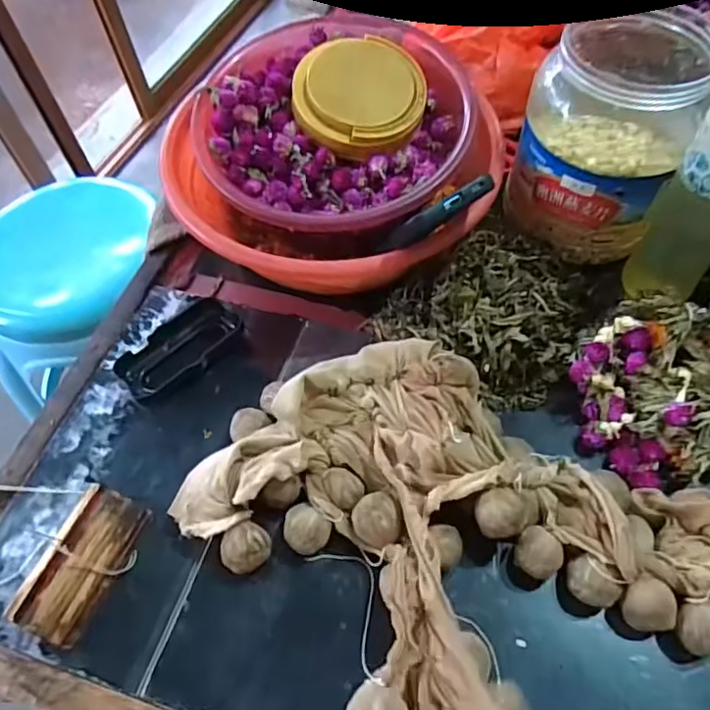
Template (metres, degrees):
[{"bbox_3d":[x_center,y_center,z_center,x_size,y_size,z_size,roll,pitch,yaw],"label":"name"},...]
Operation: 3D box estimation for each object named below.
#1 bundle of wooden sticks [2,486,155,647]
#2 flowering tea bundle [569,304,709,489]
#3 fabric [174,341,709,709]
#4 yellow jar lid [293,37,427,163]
[{"bbox_3d":[-0.184,0.139,0.388,0.034,0.038,0.094,17,59,15],"label":"bundle of wooden sticks"},{"bbox_3d":[0.241,0.023,0.435,0.148,0.076,0.125,-29,59,-14],"label":"flowering tea bundle"},{"bbox_3d":[0.093,0.146,0.363,0.440,0.057,0.251,26,62,16],"label":"fabric"},{"bbox_3d":[0.004,-0.233,0.519,0.116,0.022,0.109,1,80,-5],"label":"yellow jar lid"}]

